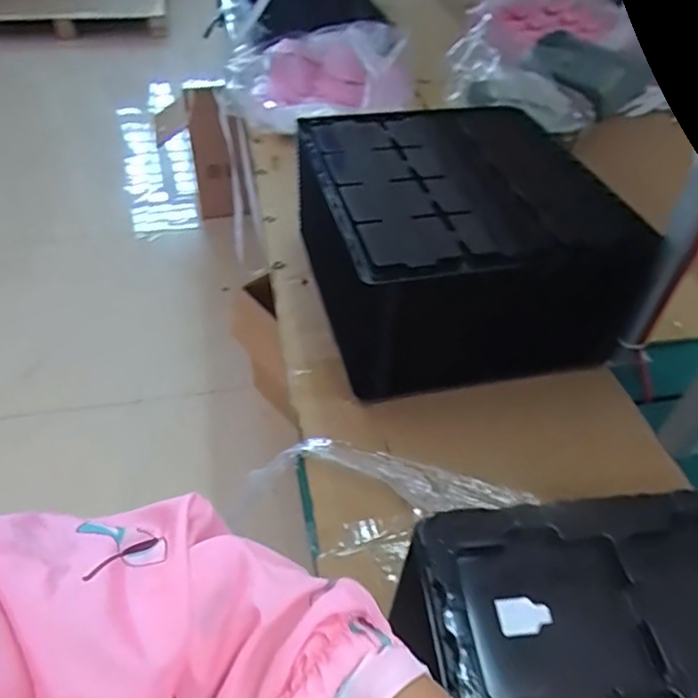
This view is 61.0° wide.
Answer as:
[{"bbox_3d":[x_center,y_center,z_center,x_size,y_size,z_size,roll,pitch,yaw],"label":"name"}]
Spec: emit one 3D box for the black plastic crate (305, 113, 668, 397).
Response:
[{"bbox_3d":[0.135,-0.156,0.798,0.343,0.197,0.392,-8,48,-10],"label":"black plastic crate"}]

